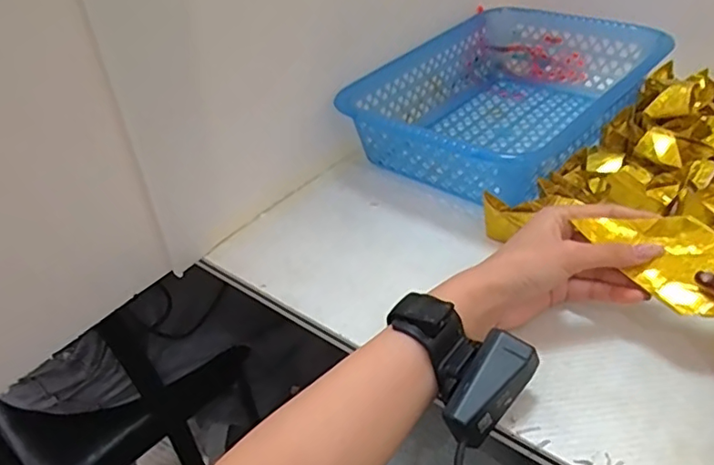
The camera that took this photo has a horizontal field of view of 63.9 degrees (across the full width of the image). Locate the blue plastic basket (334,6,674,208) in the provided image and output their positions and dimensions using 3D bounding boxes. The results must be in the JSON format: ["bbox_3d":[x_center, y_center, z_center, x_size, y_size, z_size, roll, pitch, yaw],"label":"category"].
[{"bbox_3d":[0.167,-0.148,0.636,0.231,0.083,0.309,26,49,35],"label":"blue plastic basket"}]

